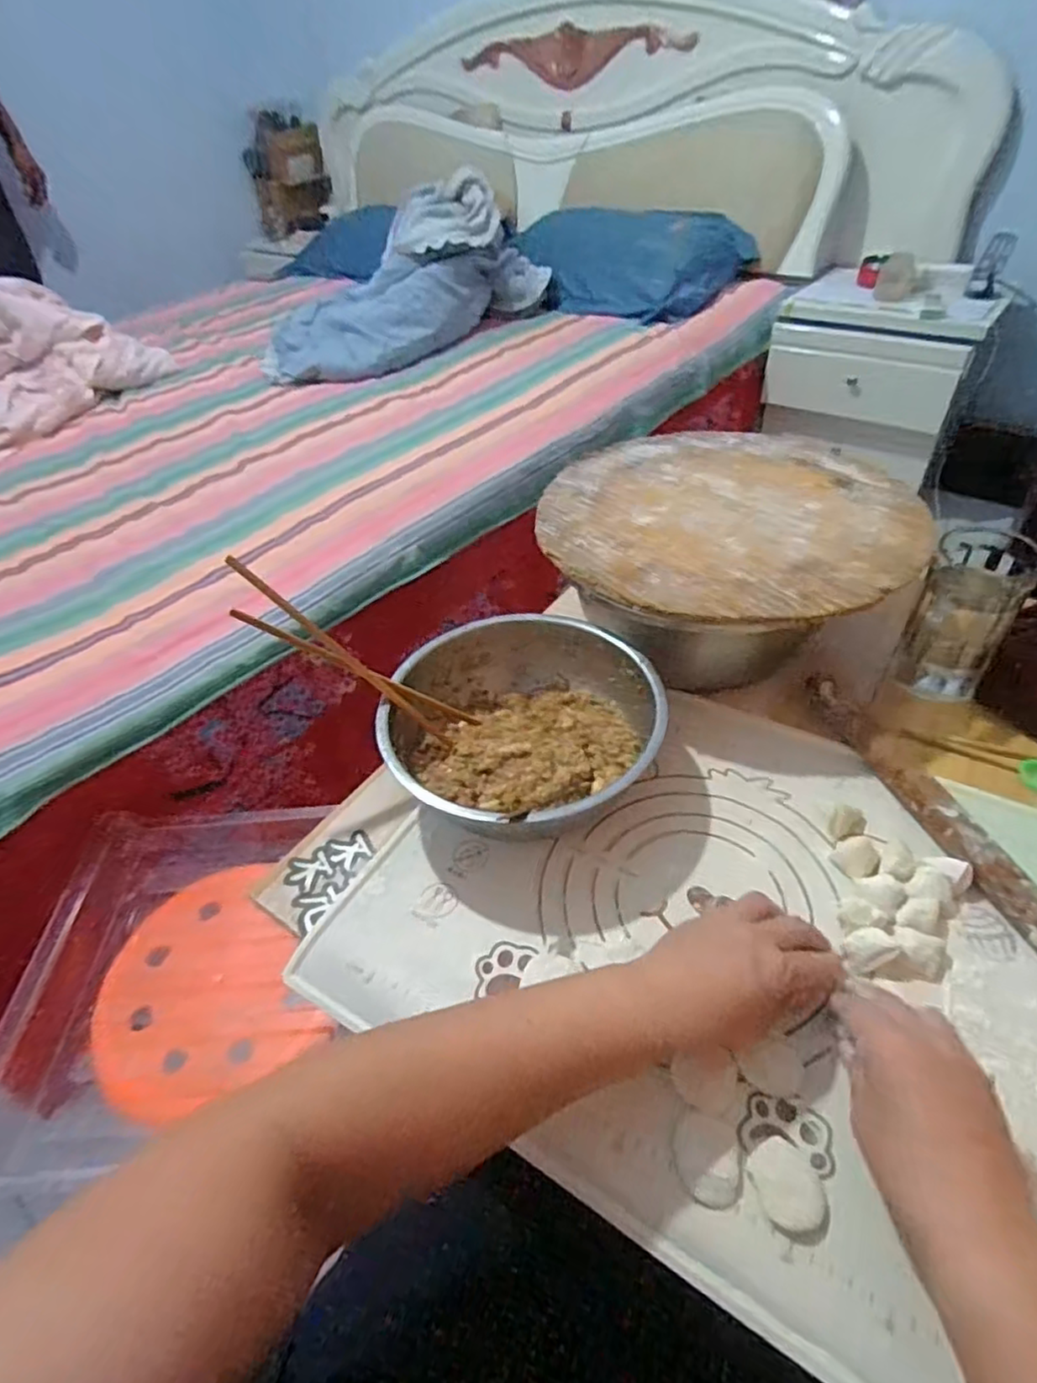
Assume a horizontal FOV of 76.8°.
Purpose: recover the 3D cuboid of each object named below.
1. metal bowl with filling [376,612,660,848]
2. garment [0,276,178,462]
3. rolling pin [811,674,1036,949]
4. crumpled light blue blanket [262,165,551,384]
[{"bbox_3d":[0.007,0.028,0.568,0.220,0.080,0.215,-3,46,3],"label":"metal bowl with filling"},{"bbox_3d":[-1.067,-0.702,1.382,0.529,0.175,0.527,21,51,24],"label":"garment"},{"bbox_3d":[0.314,0.088,0.509,0.024,0.033,0.270,-17,47,-10],"label":"rolling pin"},{"bbox_3d":[-0.269,-0.956,1.586,0.759,0.299,0.358,-38,52,-11],"label":"crumpled light blue blanket"}]

